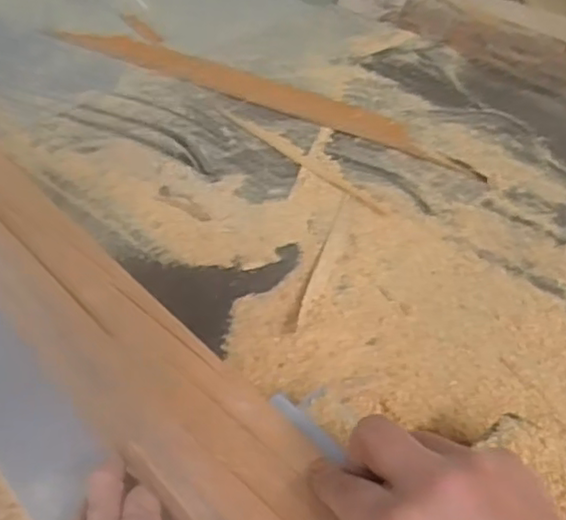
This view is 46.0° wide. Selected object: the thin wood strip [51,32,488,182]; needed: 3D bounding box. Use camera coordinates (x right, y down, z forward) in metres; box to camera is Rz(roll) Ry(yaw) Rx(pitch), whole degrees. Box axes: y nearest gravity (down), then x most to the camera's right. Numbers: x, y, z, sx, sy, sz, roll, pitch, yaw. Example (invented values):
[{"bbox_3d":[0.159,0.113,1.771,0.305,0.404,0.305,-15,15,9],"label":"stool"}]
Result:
[{"bbox_3d":[-0.049,-0.227,0.863,0.656,0.006,0.058,25,50,27],"label":"thin wood strip"}]

